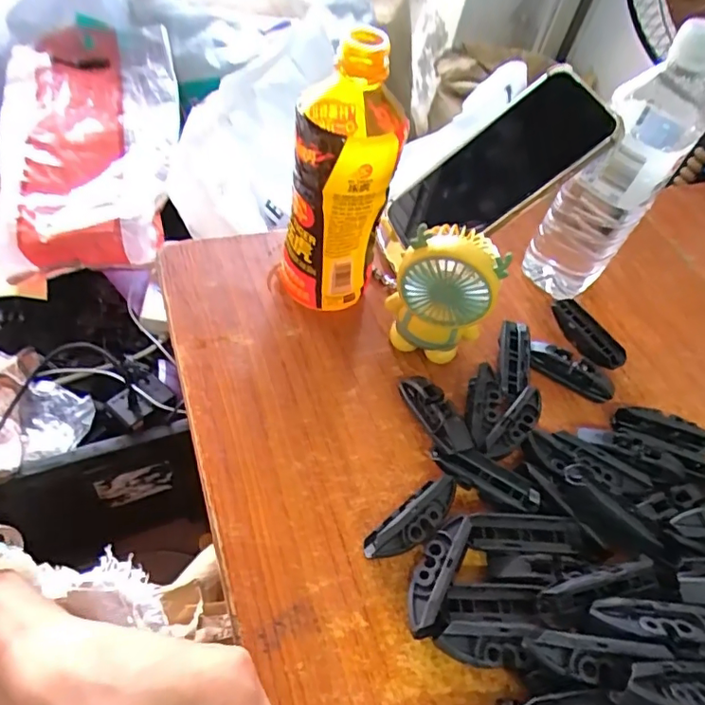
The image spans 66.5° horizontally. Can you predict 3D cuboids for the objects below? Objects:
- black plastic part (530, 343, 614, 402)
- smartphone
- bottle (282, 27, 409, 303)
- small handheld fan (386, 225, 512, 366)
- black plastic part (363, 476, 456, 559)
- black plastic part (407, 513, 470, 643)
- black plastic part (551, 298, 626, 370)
[{"bbox_3d":[0.169,0.015,0.418,0.067,0.017,0.024,28,53,11],"label":"black plastic part"},{"bbox_3d":[0.106,-0.137,0.405,0.167,0.018,0.085,-33,57,21],"label":"smartphone"},{"bbox_3d":[-0.009,-0.118,0.379,0.068,0.185,0.078,9,51,-4],"label":"bottle"},{"bbox_3d":[0.063,-0.040,0.380,0.068,0.105,0.038,19,51,4],"label":"small handheld fan"},{"bbox_3d":[0.038,0.100,0.320,0.068,0.022,0.023,-28,62,-28],"label":"black plastic part"},{"bbox_3d":[0.048,0.125,0.305,0.023,0.018,0.069,22,52,6],"label":"black plastic part"},{"bbox_3d":[0.194,-0.014,0.444,0.031,0.016,0.071,-18,58,-23],"label":"black plastic part"}]

